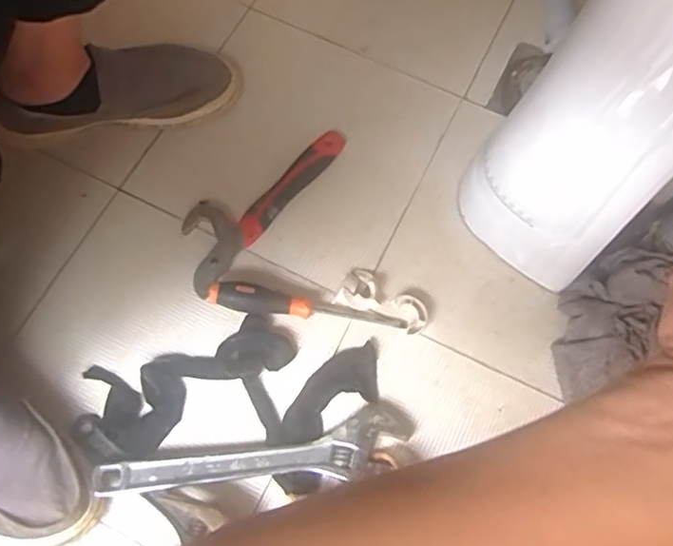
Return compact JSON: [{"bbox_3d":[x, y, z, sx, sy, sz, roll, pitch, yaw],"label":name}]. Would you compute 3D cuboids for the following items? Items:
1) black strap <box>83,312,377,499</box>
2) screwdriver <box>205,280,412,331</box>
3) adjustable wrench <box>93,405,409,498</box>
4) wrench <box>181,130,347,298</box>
[{"bbox_3d":[-0.102,0.121,0.590,0.271,0.020,0.156,8,68,2],"label":"black strap"},{"bbox_3d":[-0.031,0.034,0.619,0.202,0.032,0.027,6,68,1],"label":"screwdriver"},{"bbox_3d":[-0.078,0.177,0.568,0.283,0.021,0.054,-8,68,-5],"label":"adjustable wrench"},{"bbox_3d":[-0.094,-0.086,0.670,0.082,0.020,0.240,37,71,12],"label":"wrench"}]

